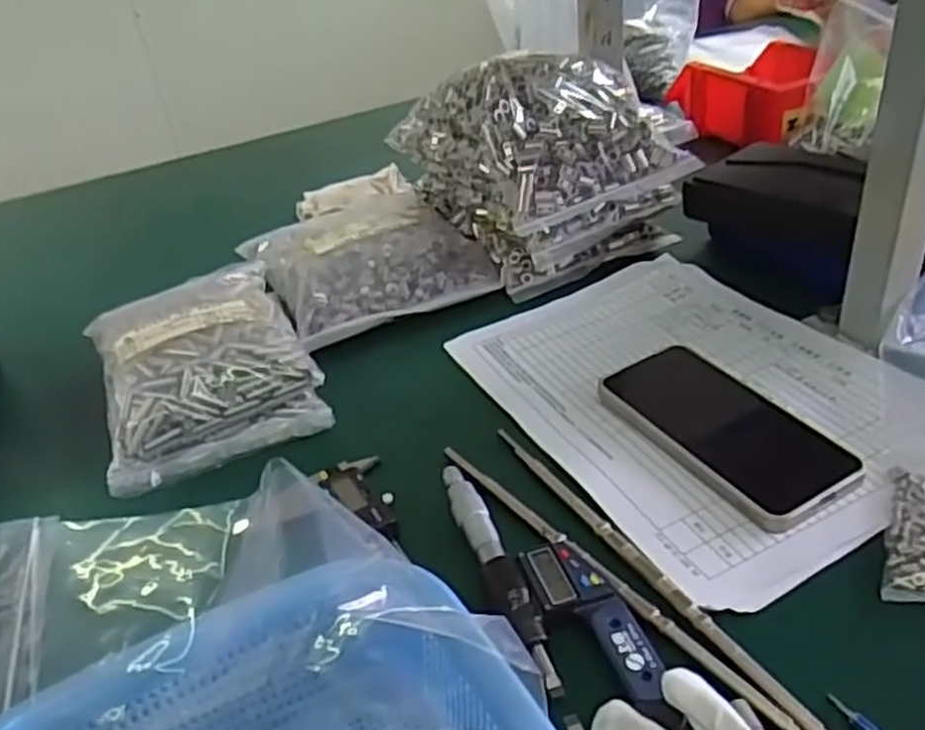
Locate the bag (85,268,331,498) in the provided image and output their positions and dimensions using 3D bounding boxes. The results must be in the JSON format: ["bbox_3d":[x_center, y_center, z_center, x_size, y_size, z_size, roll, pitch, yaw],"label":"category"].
[{"bbox_3d":[-0.187,-0.007,0.561,0.140,0.061,0.178,-18,33,-16],"label":"bag"}]

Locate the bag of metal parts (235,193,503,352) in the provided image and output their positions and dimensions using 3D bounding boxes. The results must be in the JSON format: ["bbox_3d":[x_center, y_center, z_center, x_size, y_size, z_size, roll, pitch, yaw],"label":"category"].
[{"bbox_3d":[-0.083,-0.100,0.678,0.172,0.036,0.191,-20,33,-19],"label":"bag of metal parts"}]

